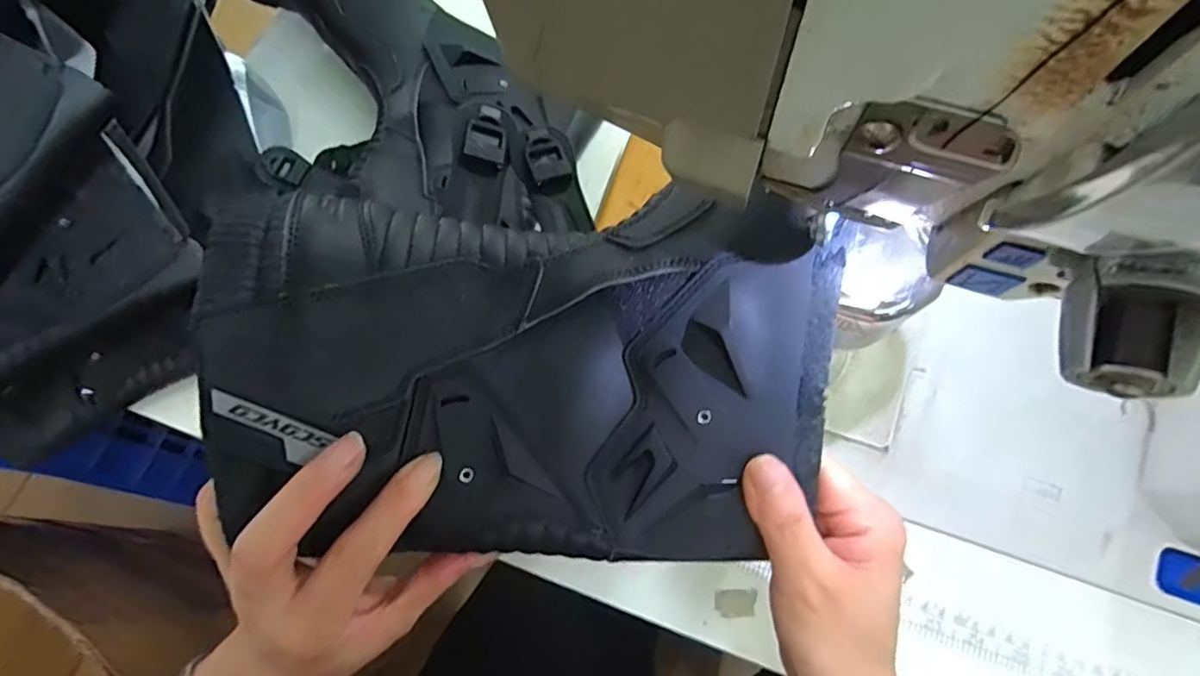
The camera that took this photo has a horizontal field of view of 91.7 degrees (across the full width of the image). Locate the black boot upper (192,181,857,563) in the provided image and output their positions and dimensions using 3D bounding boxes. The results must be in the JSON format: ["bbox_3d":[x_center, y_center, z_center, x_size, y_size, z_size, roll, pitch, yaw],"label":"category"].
[{"bbox_3d":[-0.027,0.017,0.241,0.236,0.039,0.147,2,87,-8],"label":"black boot upper"}]

